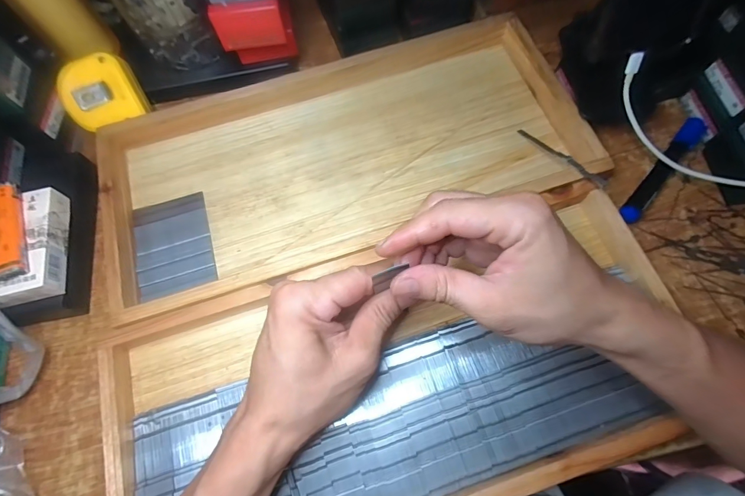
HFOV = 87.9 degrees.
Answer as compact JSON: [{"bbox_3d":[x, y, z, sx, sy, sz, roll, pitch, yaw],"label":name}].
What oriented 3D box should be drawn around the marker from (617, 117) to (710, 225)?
[{"bbox_3d":[0.262,-0.069,0.347,0.020,0.021,0.131,39,76,16],"label":"marker"}]

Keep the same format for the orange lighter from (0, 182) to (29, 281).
[{"bbox_3d":[-0.281,-0.015,0.296,0.021,0.015,0.083,-22,70,-6],"label":"orange lighter"}]

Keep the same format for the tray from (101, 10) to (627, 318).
[{"bbox_3d":[-0.029,-0.092,0.365,0.422,0.032,0.211,-18,69,-4],"label":"tray"}]

